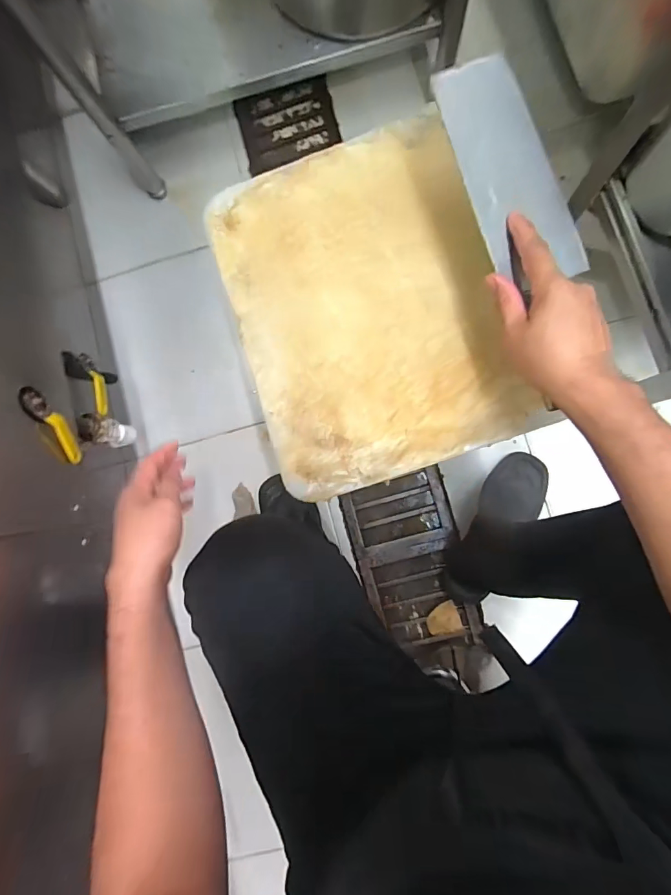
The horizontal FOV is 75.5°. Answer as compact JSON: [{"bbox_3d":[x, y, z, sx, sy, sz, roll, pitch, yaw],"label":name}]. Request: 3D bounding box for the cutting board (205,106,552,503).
[{"bbox_3d":[0.031,-0.160,0.488,0.288,0.020,0.380,-18,84,5],"label":"cutting board"}]

